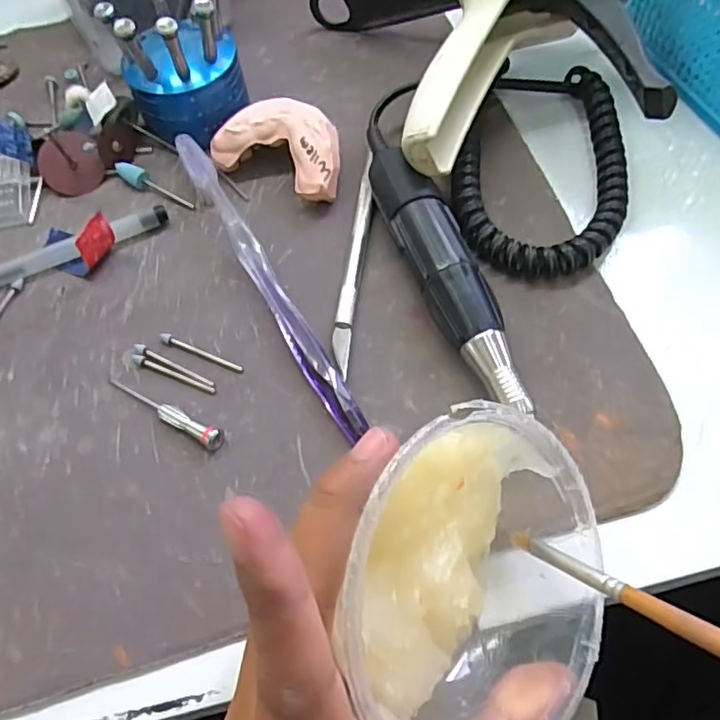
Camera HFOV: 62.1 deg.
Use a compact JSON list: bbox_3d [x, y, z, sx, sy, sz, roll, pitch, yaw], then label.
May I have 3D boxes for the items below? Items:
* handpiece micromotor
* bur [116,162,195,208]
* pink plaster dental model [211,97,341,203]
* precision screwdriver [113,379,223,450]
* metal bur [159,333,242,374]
[{"bbox_3d":[0.078,-0.074,0.277,0.130,0.026,0.175,-20,63,-7],"label":"handpiece micromotor"},{"bbox_3d":[-0.106,-0.090,0.308,0.048,0.006,0.009,29,67,3],"label":"bur"},{"bbox_3d":[-0.036,-0.105,0.300,0.065,0.027,0.042,25,66,16],"label":"pink plaster dental model"},{"bbox_3d":[-0.081,0.020,0.248,0.059,0.007,0.008,28,67,17],"label":"precision screwdriver"},{"bbox_3d":[-0.070,-0.003,0.261,0.041,0.004,0.005,22,65,14],"label":"metal bur"}]

